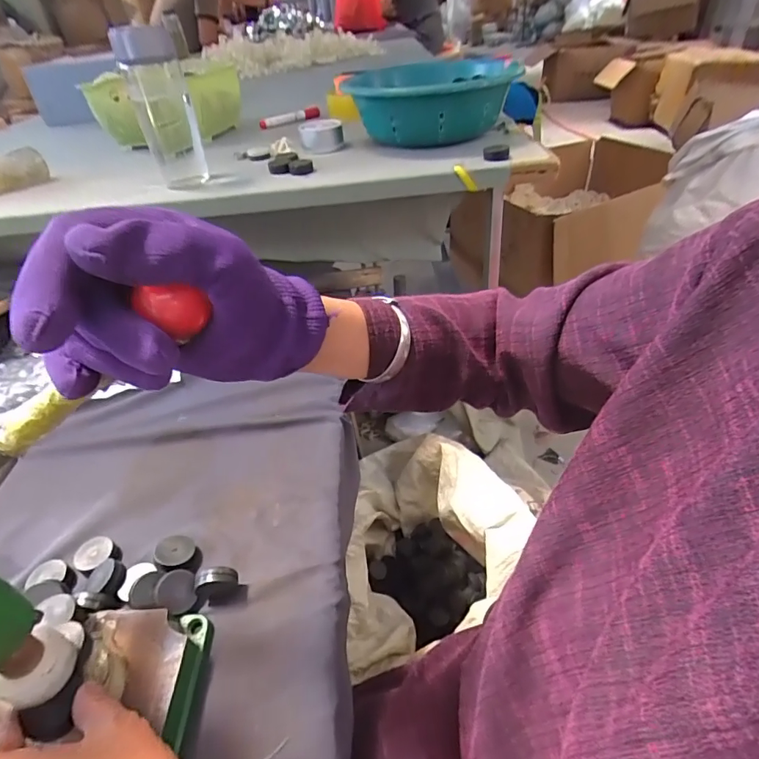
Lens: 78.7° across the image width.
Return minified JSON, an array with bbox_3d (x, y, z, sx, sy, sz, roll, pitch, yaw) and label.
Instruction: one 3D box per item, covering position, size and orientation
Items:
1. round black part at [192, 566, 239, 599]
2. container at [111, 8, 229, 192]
[{"bbox_3d":[-0.133,0.165,0.377,0.036,0.034,0.010,-12,40,-6],"label":"round black part"},{"bbox_3d":[-0.282,-0.364,0.622,0.088,0.180,0.081,-22,42,-18],"label":"container"}]

